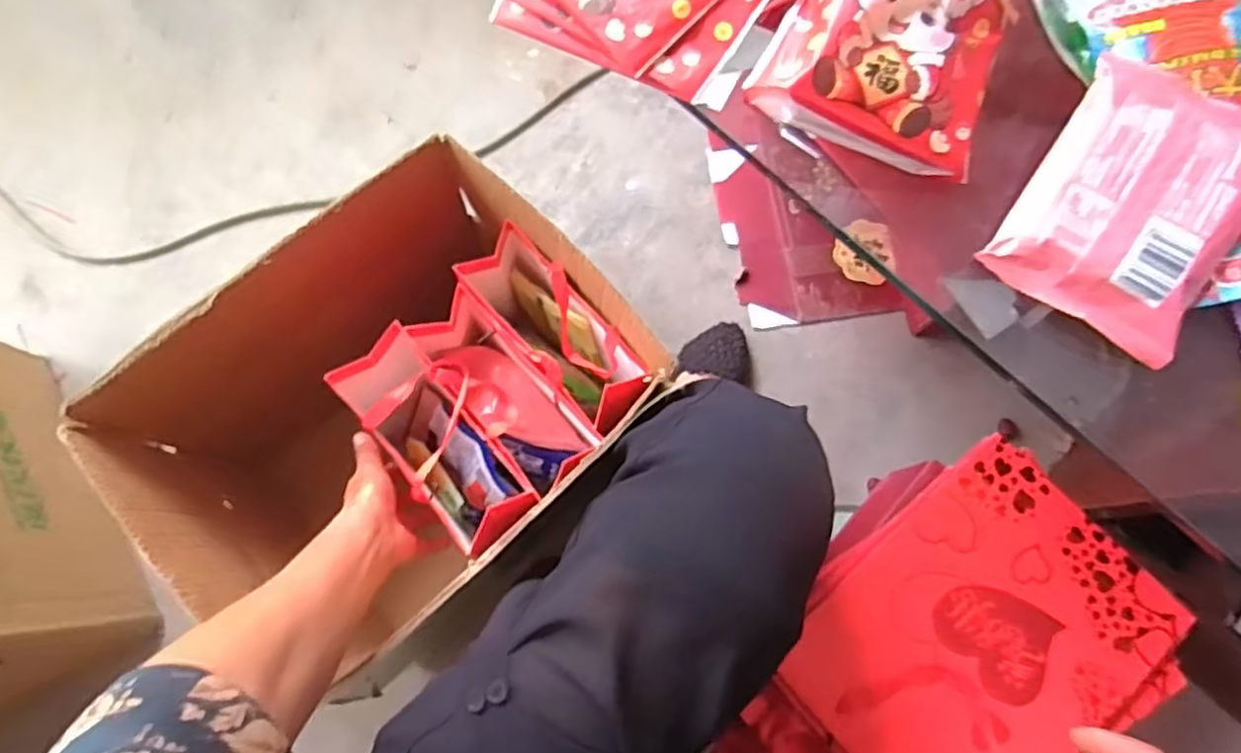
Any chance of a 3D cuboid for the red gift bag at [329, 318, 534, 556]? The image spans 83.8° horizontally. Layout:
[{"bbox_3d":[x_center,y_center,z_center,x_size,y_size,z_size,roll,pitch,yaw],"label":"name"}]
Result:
[{"bbox_3d":[-0.155,0.064,0.638,0.093,0.180,0.186,-41,81,-11],"label":"red gift bag"}]

